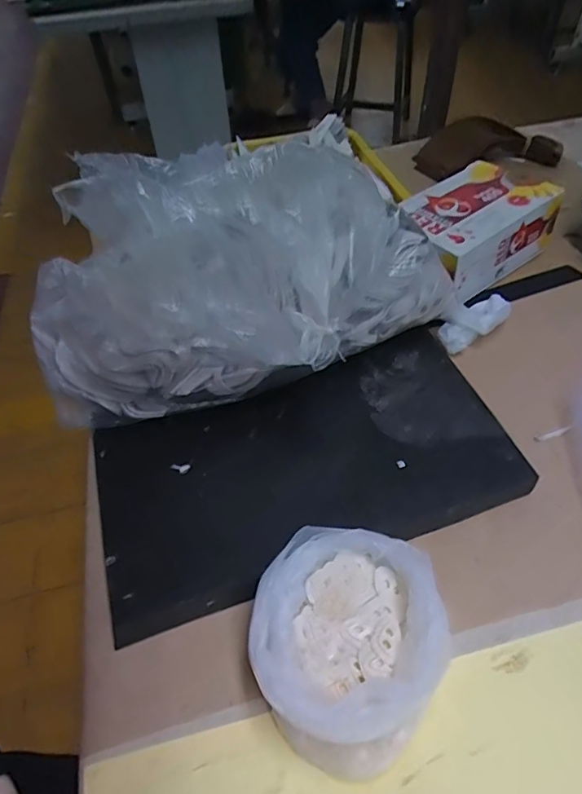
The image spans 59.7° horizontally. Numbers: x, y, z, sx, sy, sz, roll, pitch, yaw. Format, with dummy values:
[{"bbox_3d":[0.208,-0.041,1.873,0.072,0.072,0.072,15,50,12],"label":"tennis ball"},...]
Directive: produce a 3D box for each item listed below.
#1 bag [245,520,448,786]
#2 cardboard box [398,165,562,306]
[{"bbox_3d":[0.032,0.141,0.295,0.103,0.045,0.120,3,51,7],"label":"bag"},{"bbox_3d":[0.183,-0.175,0.531,0.154,0.072,0.112,-31,55,-19],"label":"cardboard box"}]

